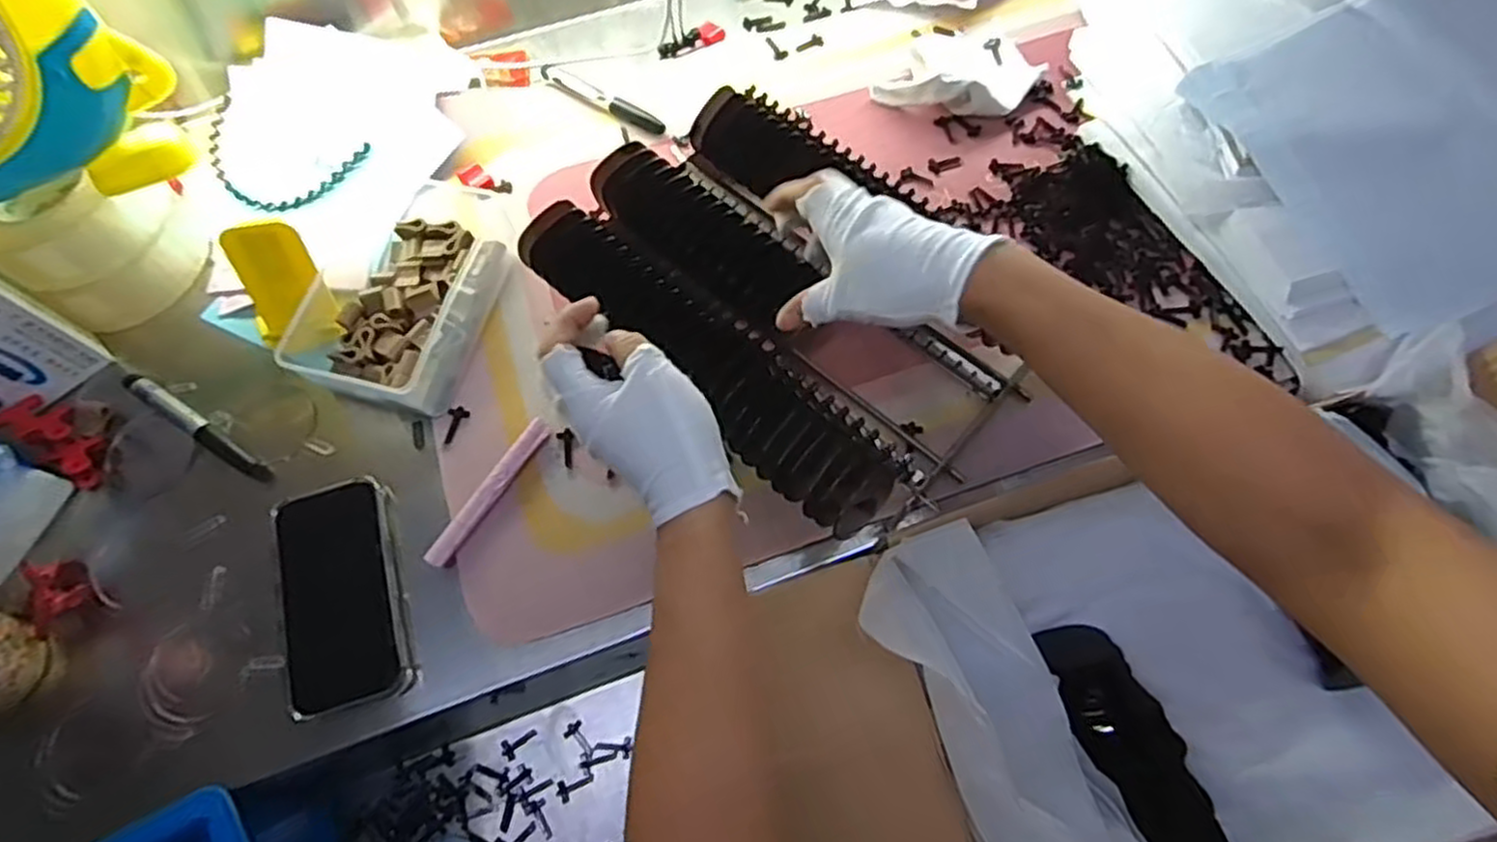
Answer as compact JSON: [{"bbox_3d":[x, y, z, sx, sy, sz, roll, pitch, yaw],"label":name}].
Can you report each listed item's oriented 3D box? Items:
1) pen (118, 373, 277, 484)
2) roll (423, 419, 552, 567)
[{"bbox_3d":[-0.417,0.001,0.562,0.144,0.017,0.016,30,70,13],"label":"pen"},{"bbox_3d":[-0.185,0.051,0.534,0.019,0.023,0.119,32,70,14],"label":"roll"}]

